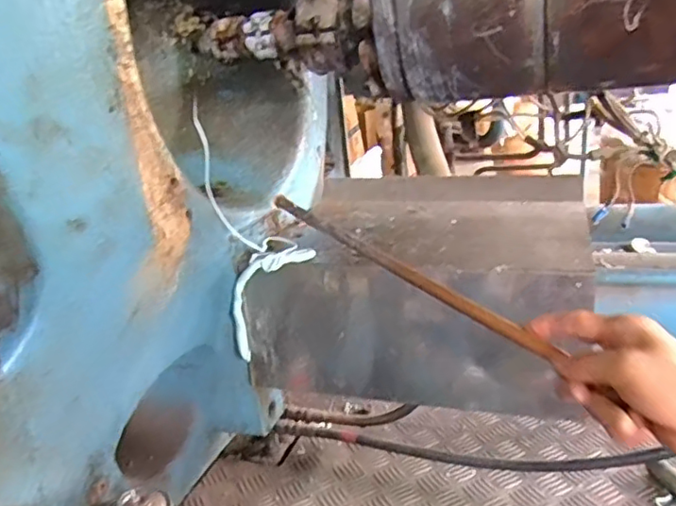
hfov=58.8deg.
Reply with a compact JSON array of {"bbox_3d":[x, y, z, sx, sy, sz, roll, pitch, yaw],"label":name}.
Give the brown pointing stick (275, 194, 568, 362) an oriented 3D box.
[{"bbox_3d":[0.040,0.005,0.525,0.012,0.013,0.357,-18,32,-31],"label":"brown pointing stick"}]

